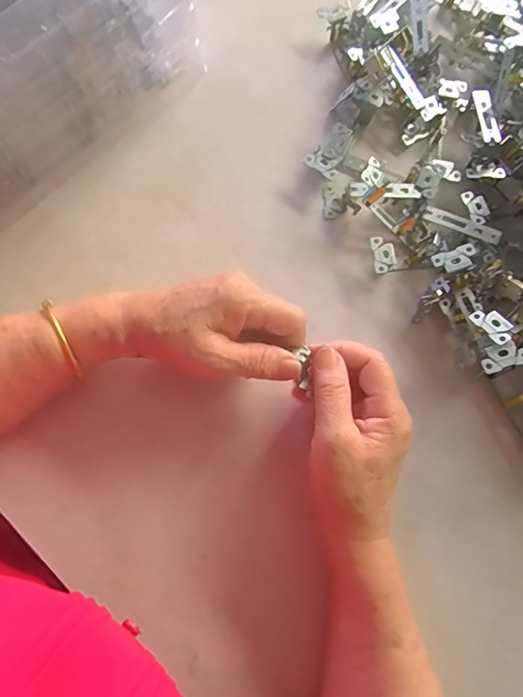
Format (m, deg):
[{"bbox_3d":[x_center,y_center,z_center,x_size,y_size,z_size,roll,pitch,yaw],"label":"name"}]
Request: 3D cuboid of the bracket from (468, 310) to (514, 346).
[{"bbox_3d":[0.172,-0.017,0.330,0.019,0.007,0.033,-36,55,-2],"label":"bracket"}]

